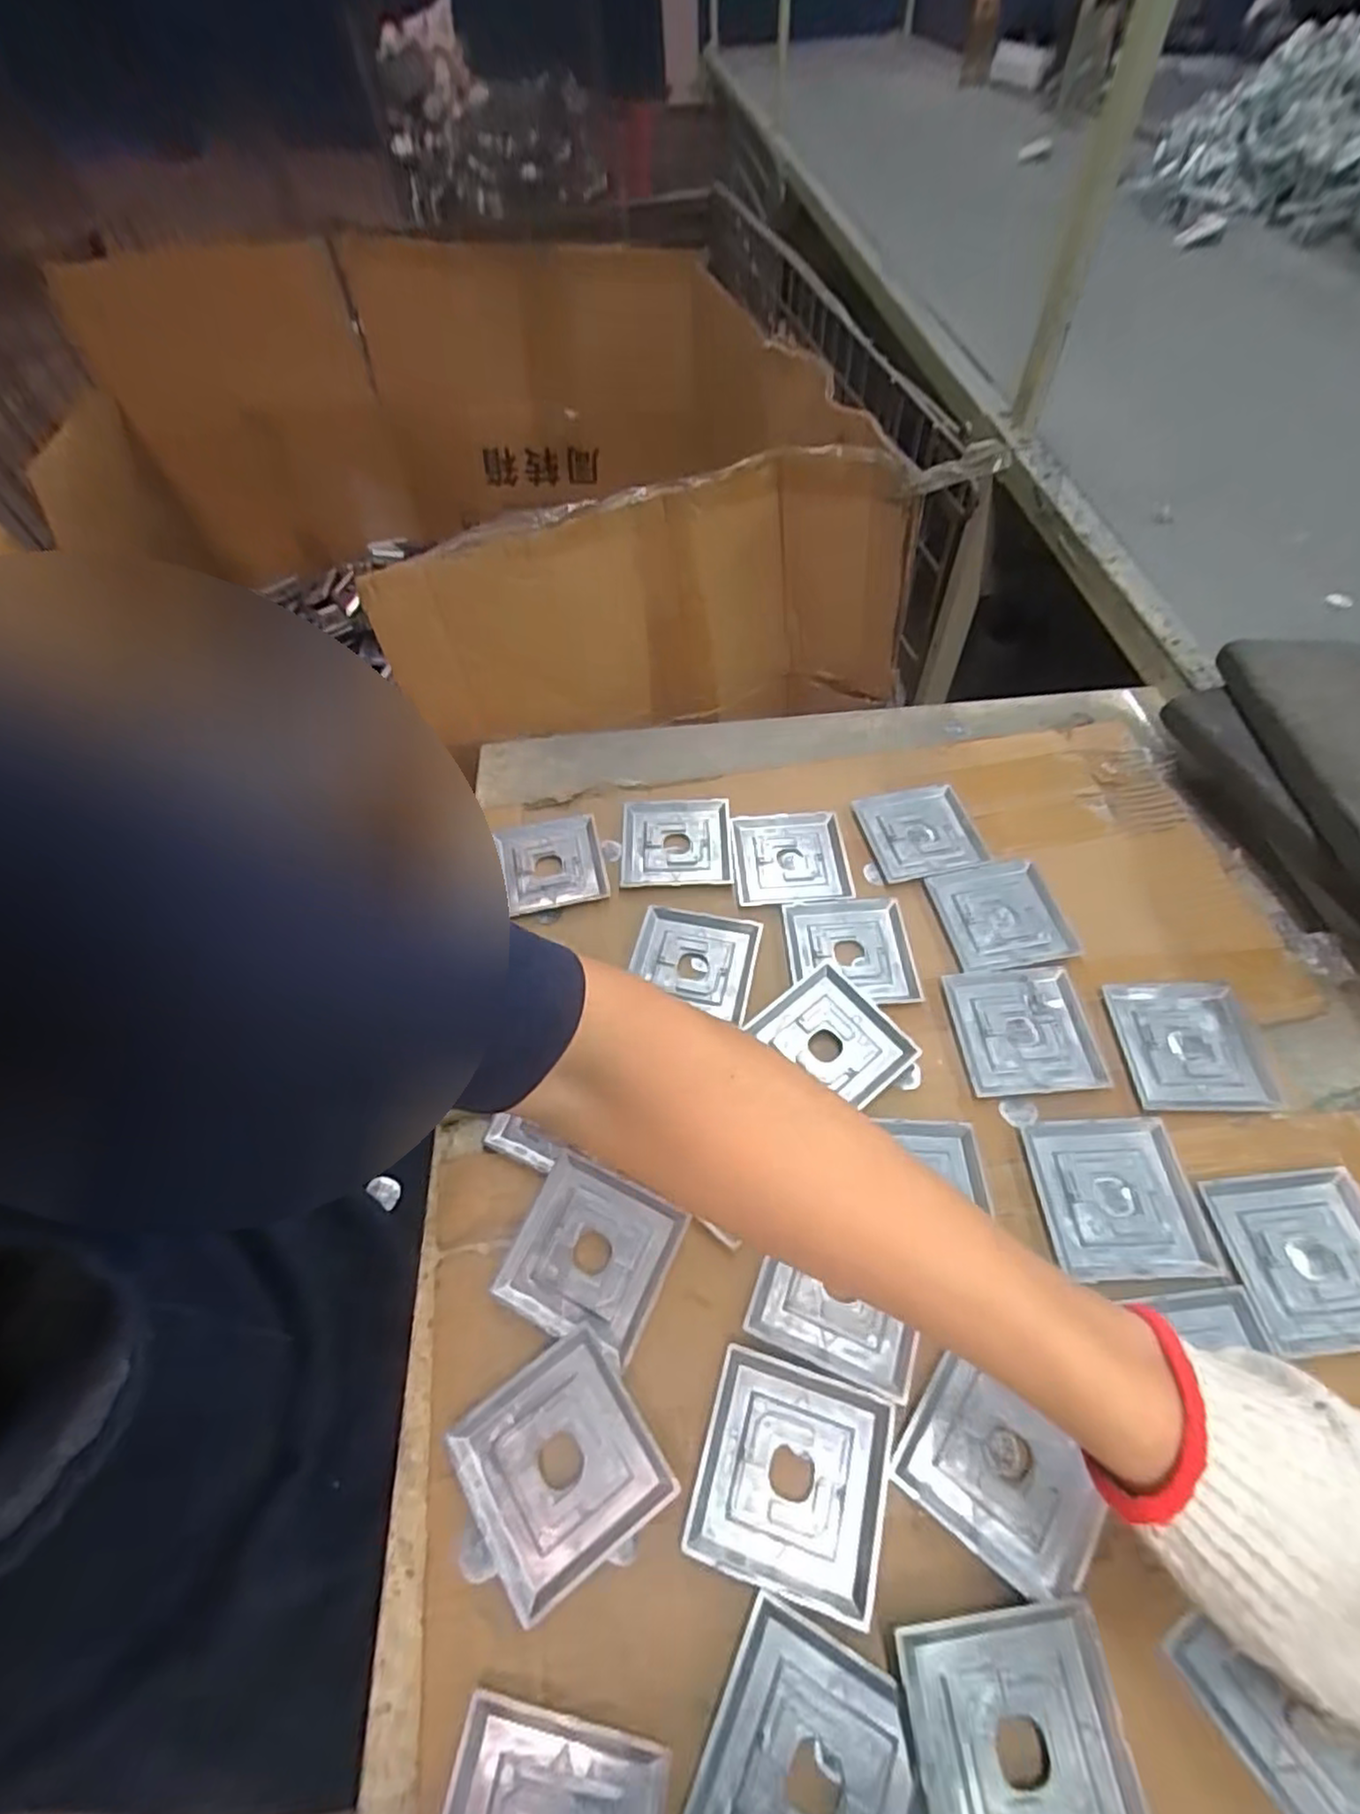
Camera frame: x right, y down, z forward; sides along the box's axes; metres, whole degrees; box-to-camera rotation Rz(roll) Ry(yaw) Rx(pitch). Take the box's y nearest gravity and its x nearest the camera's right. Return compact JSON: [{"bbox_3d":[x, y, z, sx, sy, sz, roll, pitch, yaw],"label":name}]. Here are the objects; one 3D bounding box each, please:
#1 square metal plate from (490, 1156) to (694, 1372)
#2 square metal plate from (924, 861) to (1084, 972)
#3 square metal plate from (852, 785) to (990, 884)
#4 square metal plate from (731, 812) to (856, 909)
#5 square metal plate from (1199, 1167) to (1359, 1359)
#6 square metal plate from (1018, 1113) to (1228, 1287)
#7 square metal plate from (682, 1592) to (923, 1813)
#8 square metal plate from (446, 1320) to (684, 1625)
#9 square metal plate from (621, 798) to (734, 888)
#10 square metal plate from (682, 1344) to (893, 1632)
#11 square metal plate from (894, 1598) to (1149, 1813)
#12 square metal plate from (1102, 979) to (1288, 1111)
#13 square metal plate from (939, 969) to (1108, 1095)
[{"bbox_3d":[-0.054,0.207,0.422,0.092,0.010,0.085,21,59,17],"label":"square metal plate"},{"bbox_3d":[0.247,0.005,0.547,0.089,0.005,0.089,-9,55,-2],"label":"square metal plate"},{"bbox_3d":[0.204,-0.065,0.600,0.089,0.004,0.091,-12,55,-5],"label":"square metal plate"},{"bbox_3d":[0.090,-0.040,0.592,0.090,0.015,0.089,-5,55,1],"label":"square metal plate"},{"bbox_3d":[0.366,0.202,0.409,0.095,0.005,0.091,-5,55,0],"label":"square metal plate"},{"bbox_3d":[0.264,0.174,0.428,0.090,0.004,0.090,-3,55,2],"label":"square metal plate"},{"bbox_3d":[0.056,0.368,0.298,0.086,0.004,0.087,22,59,18],"label":"square metal plate"},{"bbox_3d":[-0.062,0.286,0.366,0.090,0.009,0.090,-31,59,-17],"label":"square metal plate"},{"bbox_3d":[-0.003,-0.057,0.601,0.092,0.006,0.094,-2,55,3],"label":"square metal plate"},{"bbox_3d":[0.057,0.289,0.361,0.092,0.005,0.093,13,57,13],"label":"square metal plate"},{"bbox_3d":[0.144,0.356,0.297,0.088,0.011,0.088,-8,55,-1],"label":"square metal plate"},{"bbox_3d":[0.346,0.094,0.482,0.089,0.006,0.090,-1,55,3],"label":"square metal plate"},{"bbox_3d":[0.239,0.085,0.494,0.088,0.005,0.090,-5,55,1],"label":"square metal plate"}]

